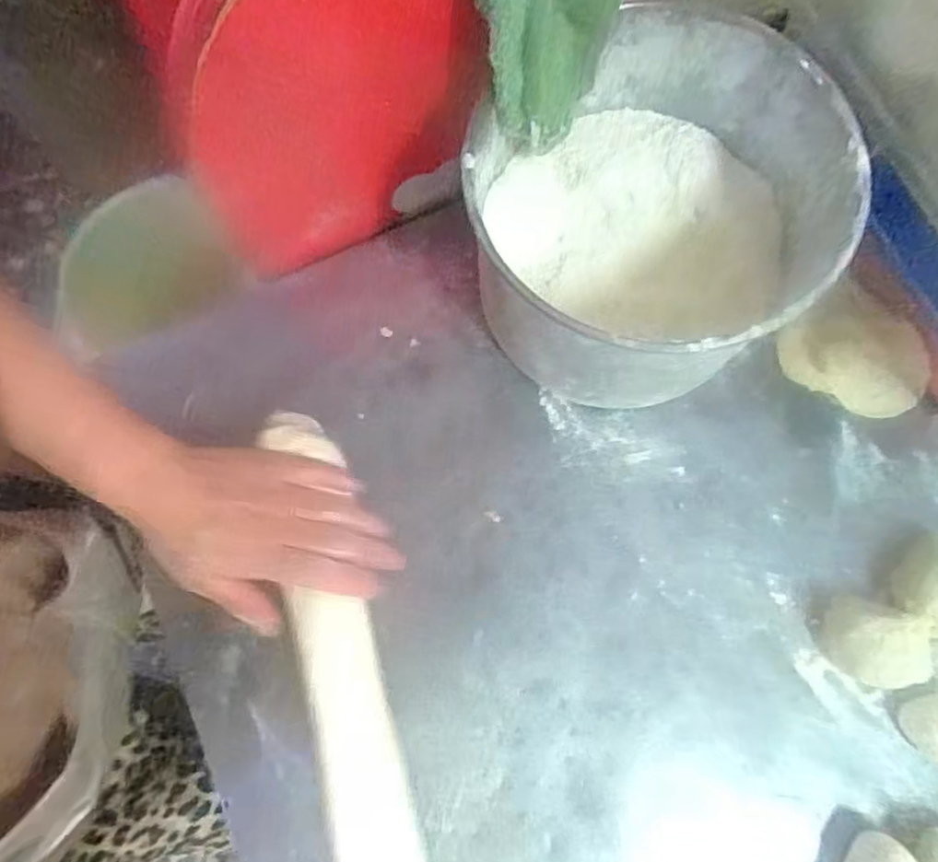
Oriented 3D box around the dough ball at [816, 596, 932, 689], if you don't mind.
[{"bbox_3d":[0.250,0.131,0.410,0.048,0.041,0.050,0,77,1],"label":"dough ball"}]

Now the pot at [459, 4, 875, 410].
[{"bbox_3d":[0.109,-0.125,0.419,0.210,0.144,0.193,0,76,1],"label":"pot"}]

